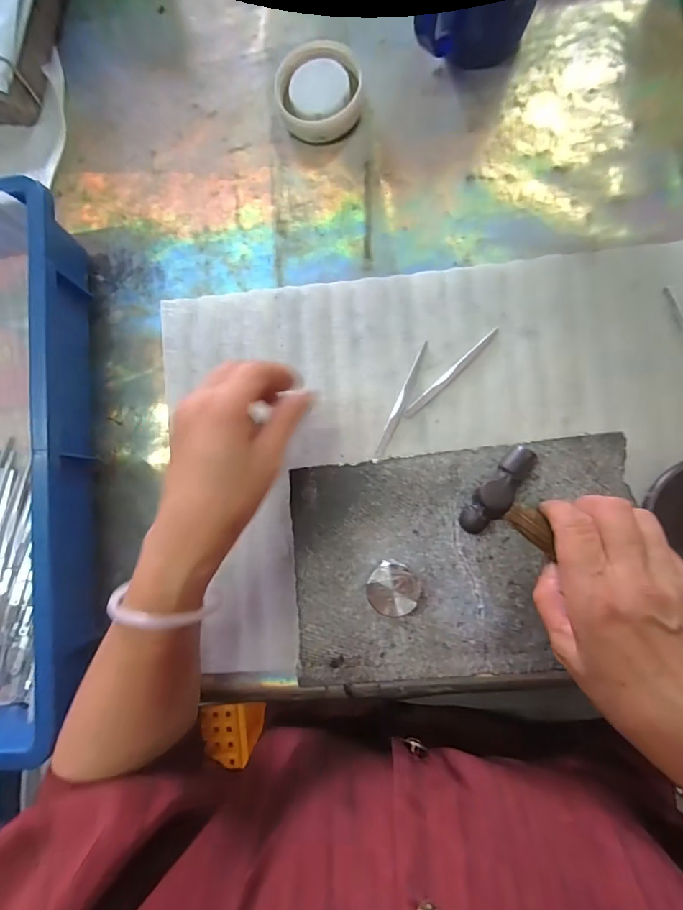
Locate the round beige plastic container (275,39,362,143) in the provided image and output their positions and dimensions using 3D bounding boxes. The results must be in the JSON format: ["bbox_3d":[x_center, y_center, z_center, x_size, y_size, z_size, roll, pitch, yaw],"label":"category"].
[{"bbox_3d":[-0.019,-0.316,0.378,0.071,0.027,0.074,-1,83,6],"label":"round beige plastic container"}]

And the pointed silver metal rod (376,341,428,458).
[{"bbox_3d":[0.050,-0.045,0.357,0.009,0.004,0.100,23,86,8],"label":"pointed silver metal rod"}]

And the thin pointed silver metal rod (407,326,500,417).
[{"bbox_3d":[0.090,-0.067,0.355,0.100,0.005,0.008,-43,81,0],"label":"thin pointed silver metal rod"}]

